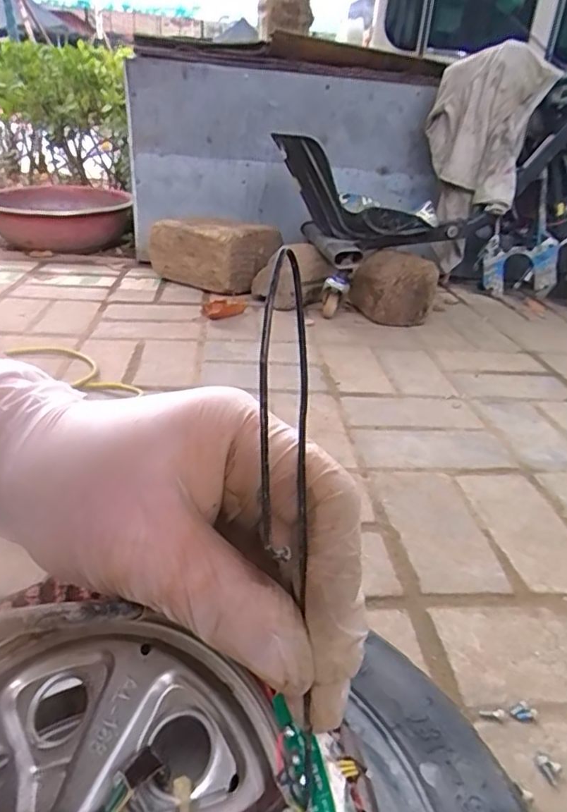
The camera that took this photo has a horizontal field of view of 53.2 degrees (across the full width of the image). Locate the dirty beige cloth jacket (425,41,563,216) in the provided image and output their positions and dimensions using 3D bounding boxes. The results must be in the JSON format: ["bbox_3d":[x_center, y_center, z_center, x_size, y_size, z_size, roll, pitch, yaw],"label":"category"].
[{"bbox_3d":[0.436,-0.611,1.212,0.089,0.276,0.288,-9,48,-38],"label":"dirty beige cloth jacket"}]

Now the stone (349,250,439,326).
[{"bbox_3d":[0.219,-0.228,1.108,0.142,0.127,0.107,-4,29,-16],"label":"stone"}]

